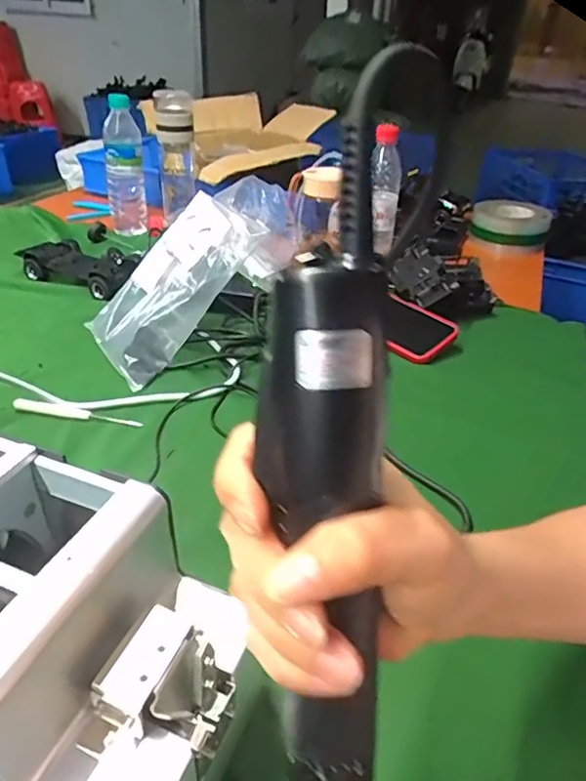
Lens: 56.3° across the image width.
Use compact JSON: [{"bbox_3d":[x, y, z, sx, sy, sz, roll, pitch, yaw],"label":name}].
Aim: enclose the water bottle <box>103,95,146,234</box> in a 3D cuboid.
[{"bbox_3d":[-0.292,-0.385,0.952,0.064,0.207,0.057,-7,36,-15],"label":"water bottle"}]

